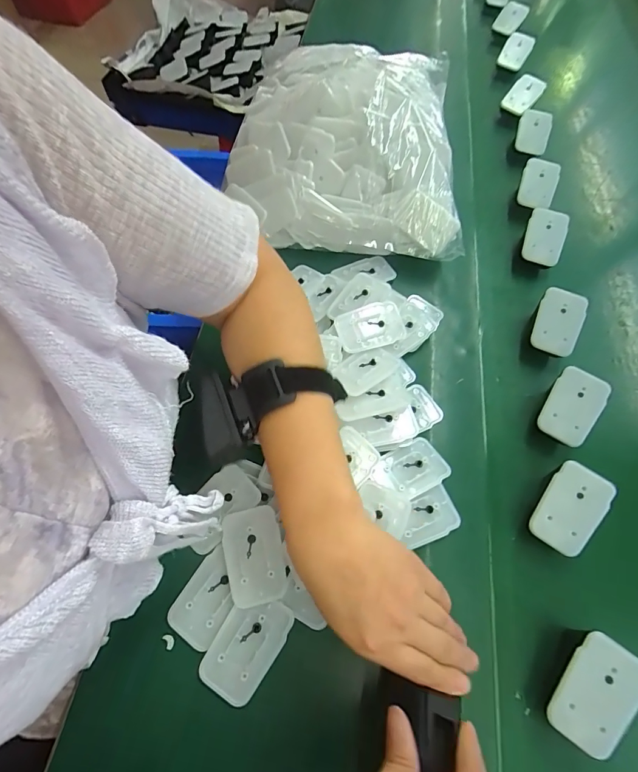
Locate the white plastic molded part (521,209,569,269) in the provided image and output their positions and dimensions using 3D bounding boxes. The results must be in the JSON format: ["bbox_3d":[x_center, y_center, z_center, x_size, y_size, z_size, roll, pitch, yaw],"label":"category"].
[{"bbox_3d":[0.265,-0.174,0.450,0.043,0.012,0.064,15,103,13],"label":"white plastic molded part"}]

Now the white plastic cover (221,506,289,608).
[{"bbox_3d":[-0.051,0.136,0.307,0.045,0.007,0.068,-13,65,-8],"label":"white plastic cover"}]

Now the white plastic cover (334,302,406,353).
[{"bbox_3d":[0.053,-0.061,0.387,0.068,0.007,0.045,-19,66,-11],"label":"white plastic cover"}]

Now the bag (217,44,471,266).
[{"bbox_3d":[0.031,-0.300,0.466,0.269,0.091,0.293,5,64,0],"label":"bag"}]

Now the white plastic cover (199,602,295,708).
[{"bbox_3d":[-0.053,0.192,0.284,0.044,0.004,0.068,30,67,12],"label":"white plastic cover"}]

